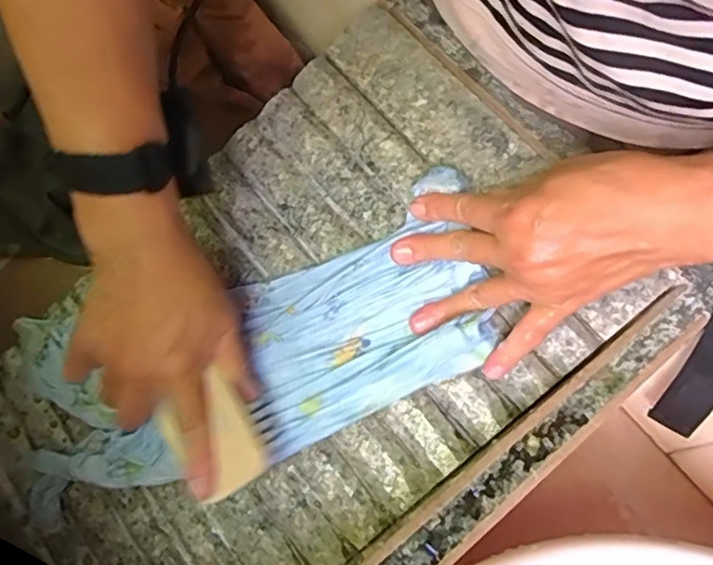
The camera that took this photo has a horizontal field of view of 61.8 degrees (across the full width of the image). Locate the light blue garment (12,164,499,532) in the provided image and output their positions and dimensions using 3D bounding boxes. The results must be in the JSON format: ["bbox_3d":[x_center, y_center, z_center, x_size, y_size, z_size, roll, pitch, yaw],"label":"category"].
[{"bbox_3d":[-0.088,0.047,0.432,0.360,0.037,0.152,-20,68,9],"label":"light blue garment"}]

